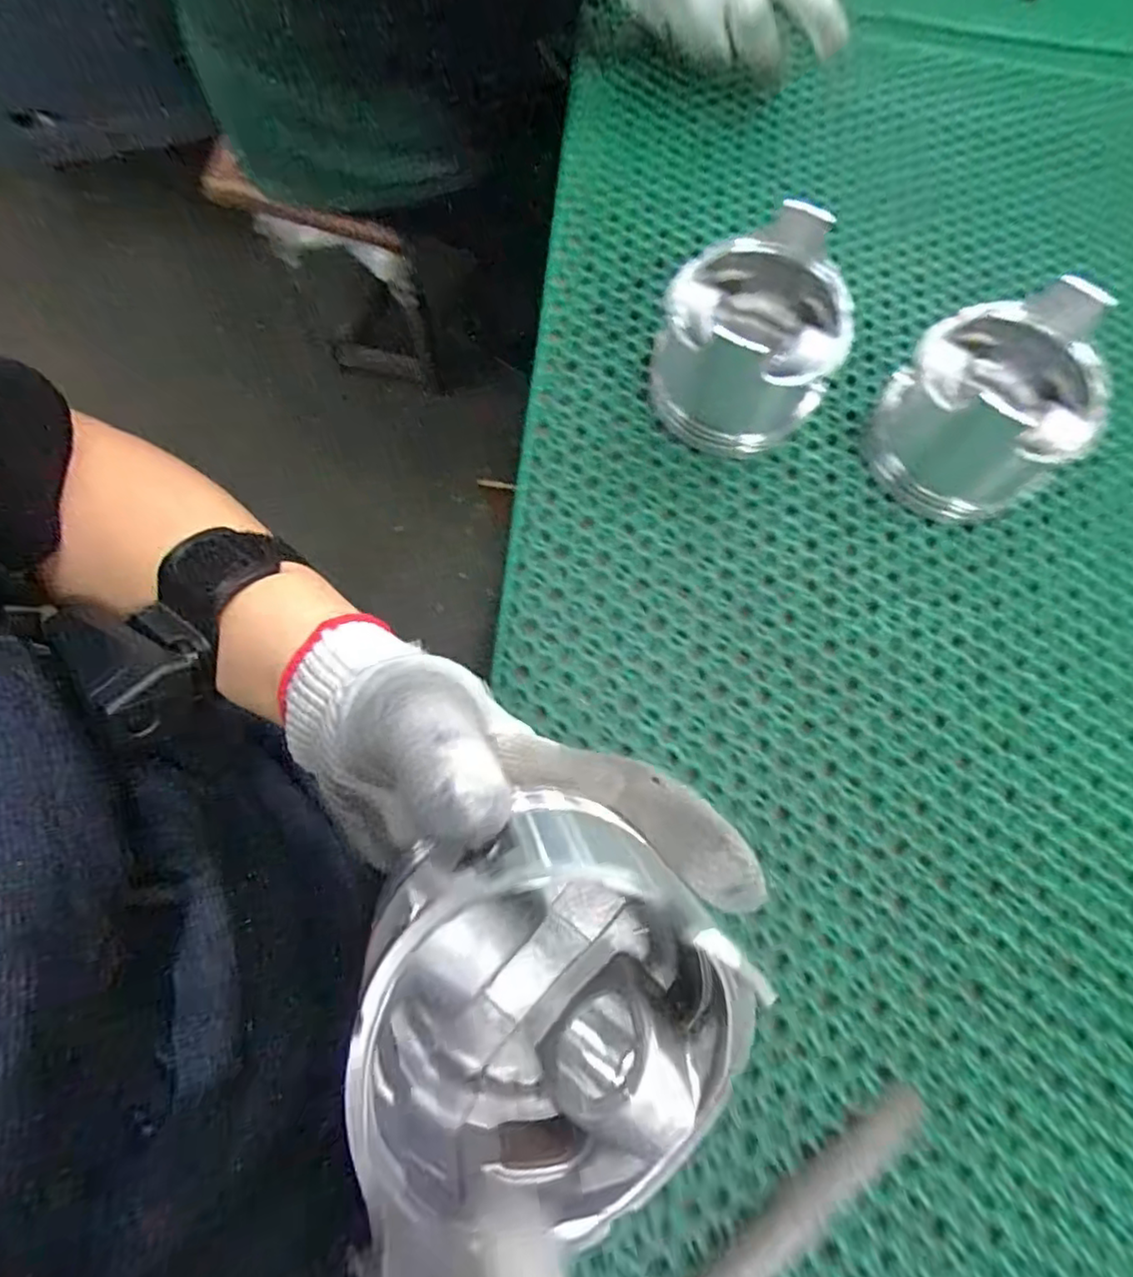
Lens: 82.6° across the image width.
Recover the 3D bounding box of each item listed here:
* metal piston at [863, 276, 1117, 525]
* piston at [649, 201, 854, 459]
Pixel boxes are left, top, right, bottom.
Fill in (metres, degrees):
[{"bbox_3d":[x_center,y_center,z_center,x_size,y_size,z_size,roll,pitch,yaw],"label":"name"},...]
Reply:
[{"bbox_3d":[0.209,-0.114,0.316,0.083,0.076,0.084,1,72,-2],"label":"metal piston"},{"bbox_3d":[0.092,-0.148,0.324,0.080,0.077,0.084,1,72,-2],"label":"piston"}]

